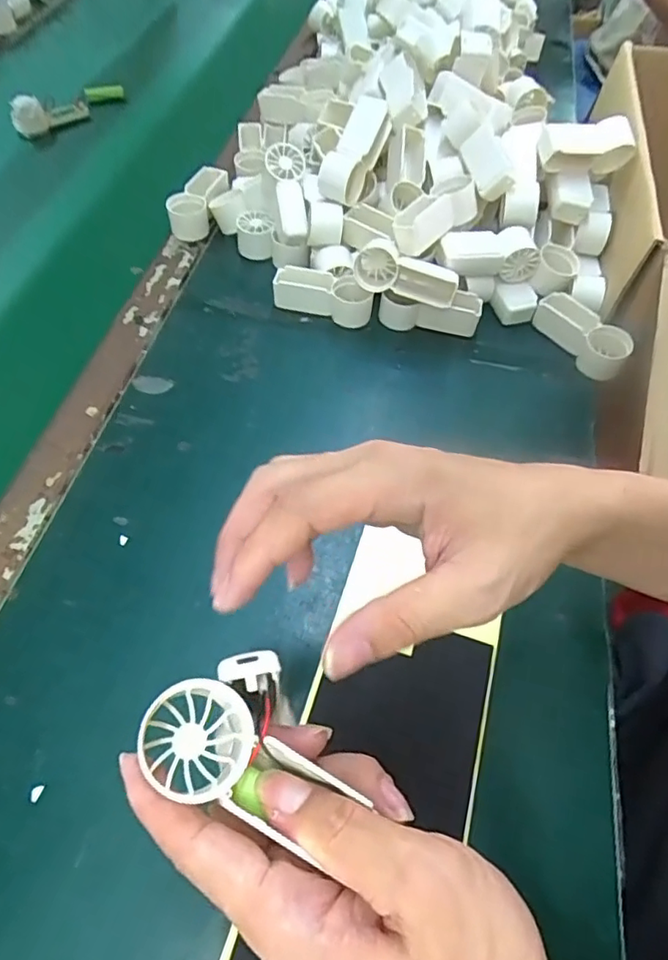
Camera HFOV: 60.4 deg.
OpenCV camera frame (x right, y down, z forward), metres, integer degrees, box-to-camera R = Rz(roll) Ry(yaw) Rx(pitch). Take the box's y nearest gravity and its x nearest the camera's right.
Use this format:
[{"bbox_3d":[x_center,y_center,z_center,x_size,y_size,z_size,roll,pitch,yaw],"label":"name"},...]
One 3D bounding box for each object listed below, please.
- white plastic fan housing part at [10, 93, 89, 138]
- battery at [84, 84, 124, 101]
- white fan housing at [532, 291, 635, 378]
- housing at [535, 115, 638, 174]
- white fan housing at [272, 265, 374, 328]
[{"bbox_3d":[-0.359,-0.468,0.732,0.100,0.043,0.033,-37,66,-23],"label":"white plastic fan housing part"},{"bbox_3d":[-0.312,-0.526,0.782,0.050,0.019,0.014,-21,60,-15],"label":"battery"},{"bbox_3d":[0.222,-0.130,0.518,0.032,0.039,0.090,-34,65,-22],"label":"white fan housing"},{"bbox_3d":[0.227,-0.298,0.515,0.082,0.041,0.028,-4,57,-5],"label":"housing"},{"bbox_3d":[-0.009,-0.170,0.534,0.092,0.036,0.031,15,58,7],"label":"white fan housing"}]

